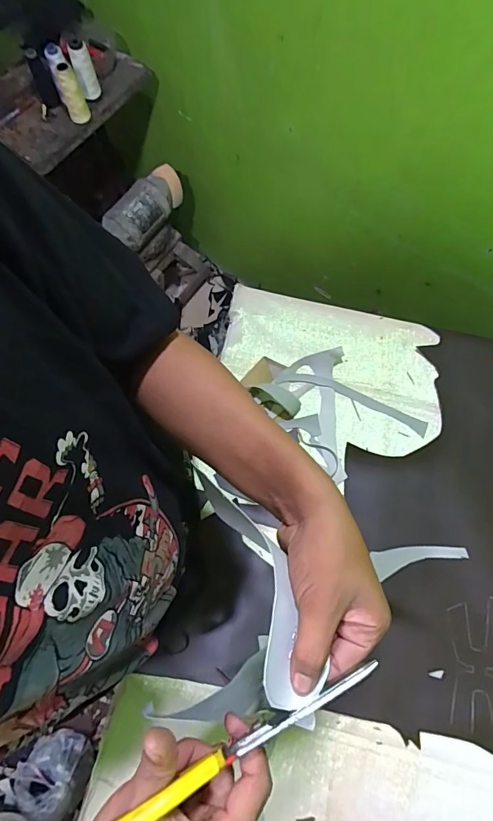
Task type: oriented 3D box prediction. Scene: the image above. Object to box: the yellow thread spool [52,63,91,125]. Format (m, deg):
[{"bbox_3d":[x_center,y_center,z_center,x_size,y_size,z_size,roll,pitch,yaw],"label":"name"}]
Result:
[{"bbox_3d":[-0.396,-0.720,0.986,0.049,0.098,0.049,0,73,1],"label":"yellow thread spool"}]

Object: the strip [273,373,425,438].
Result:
[{"bbox_3d":[0.190,-0.021,0.797,0.280,0.007,0.043,21,74,7],"label":"strip"}]

